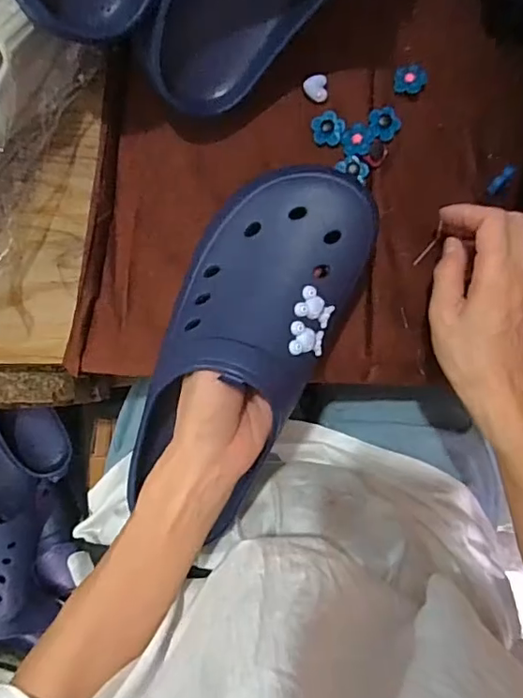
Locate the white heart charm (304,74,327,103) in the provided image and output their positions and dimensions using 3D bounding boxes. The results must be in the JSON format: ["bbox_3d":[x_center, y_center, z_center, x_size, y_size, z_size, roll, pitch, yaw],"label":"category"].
[{"bbox_3d":[0.041,-0.197,0.411,0.018,0.006,0.019,0,94,-1],"label":"white heart charm"}]

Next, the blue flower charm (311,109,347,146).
[{"bbox_3d":[0.050,-0.168,0.412,0.024,0.009,0.023,0,94,-2],"label":"blue flower charm"}]

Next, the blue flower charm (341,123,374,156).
[{"bbox_3d":[0.073,-0.158,0.411,0.025,0.010,0.022,-40,94,1],"label":"blue flower charm"}]

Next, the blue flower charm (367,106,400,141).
[{"bbox_3d":[0.094,-0.172,0.415,0.023,0.009,0.025,0,94,-2],"label":"blue flower charm"}]

